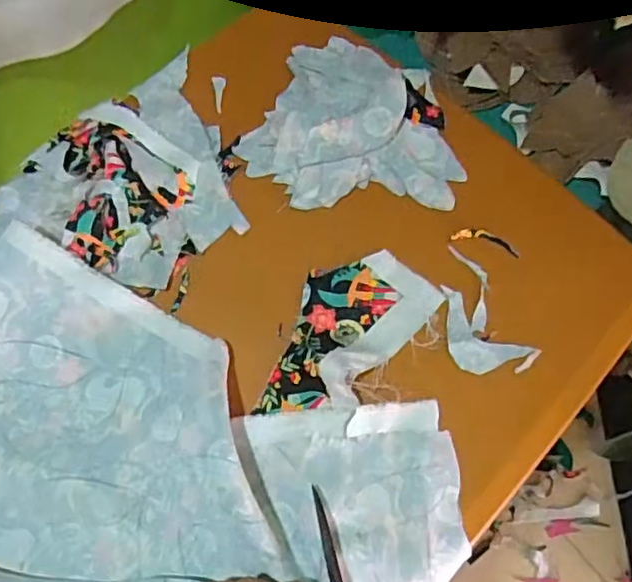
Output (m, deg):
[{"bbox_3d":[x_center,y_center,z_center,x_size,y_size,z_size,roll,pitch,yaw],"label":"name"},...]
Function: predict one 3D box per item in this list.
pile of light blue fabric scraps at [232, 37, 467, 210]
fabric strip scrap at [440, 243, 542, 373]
[{"bbox_3d":[0.030,-0.162,0.579,0.186,0.023,0.176,1,70,2],"label":"pile of light blue fabric scraps"},{"bbox_3d":[0.127,0.021,0.518,0.060,0.006,0.111,-27,71,-8],"label":"fabric strip scrap"}]

